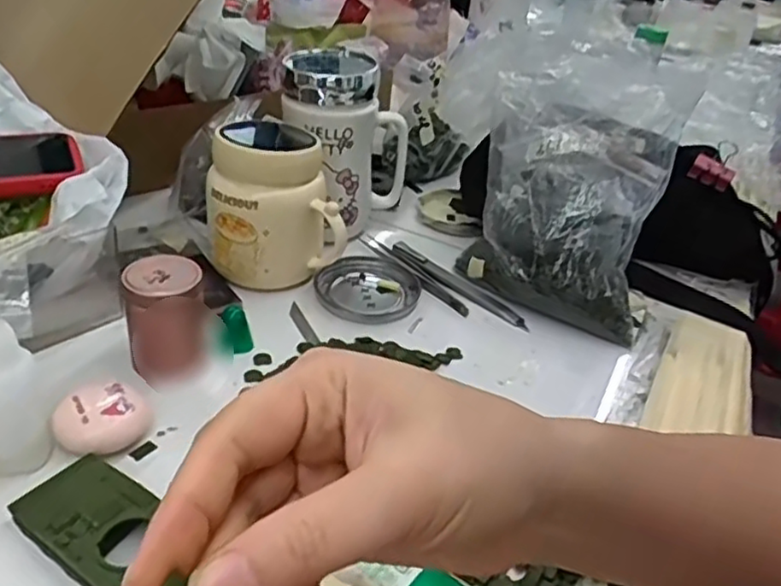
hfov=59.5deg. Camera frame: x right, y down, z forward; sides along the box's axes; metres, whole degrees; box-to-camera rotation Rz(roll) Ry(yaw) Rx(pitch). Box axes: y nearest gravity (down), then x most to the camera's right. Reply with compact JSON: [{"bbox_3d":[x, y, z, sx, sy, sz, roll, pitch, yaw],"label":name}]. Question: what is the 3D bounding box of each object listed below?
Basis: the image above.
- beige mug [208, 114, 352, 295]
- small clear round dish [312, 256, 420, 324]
[{"bbox_3d":[-0.087,-0.069,0.510,0.094,0.114,0.082,-1,35,-12],"label":"beige mug"},{"bbox_3d":[-0.019,-0.006,0.522,0.078,0.008,0.078,5,34,-3],"label":"small clear round dish"}]

